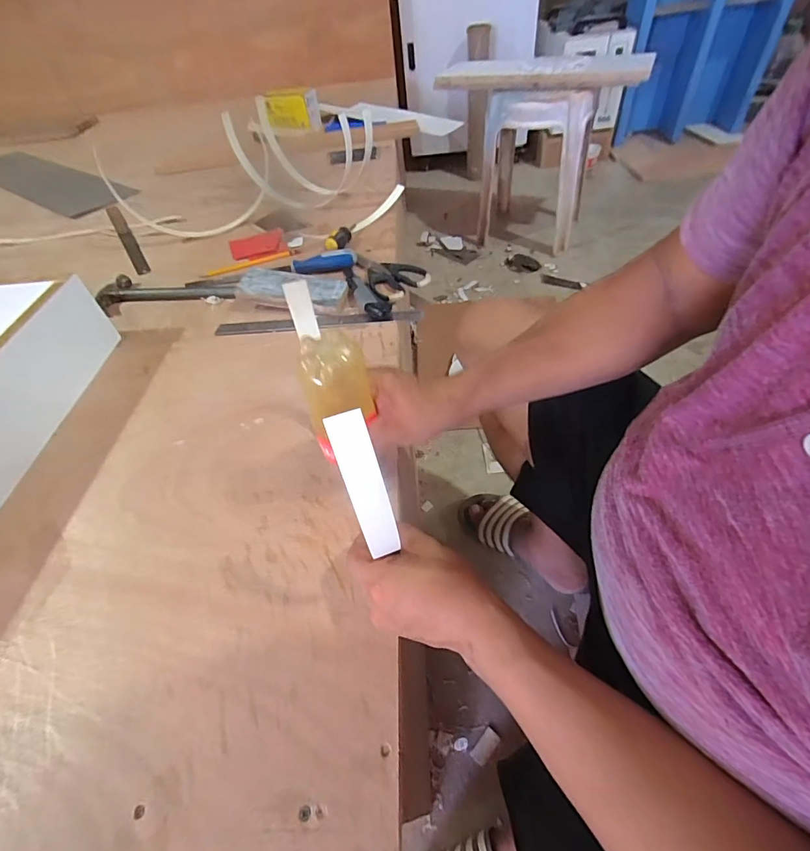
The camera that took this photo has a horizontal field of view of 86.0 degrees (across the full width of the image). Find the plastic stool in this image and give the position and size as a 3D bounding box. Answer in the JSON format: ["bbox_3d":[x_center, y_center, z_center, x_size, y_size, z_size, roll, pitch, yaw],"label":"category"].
[{"bbox_3d":[0.414,-0.830,1.403,0.315,0.430,0.306,12,52,17],"label":"plastic stool"}]

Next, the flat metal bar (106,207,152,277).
[{"bbox_3d":[-0.609,-0.415,0.944,0.025,0.015,0.356,-30,52,-18],"label":"flat metal bar"}]

